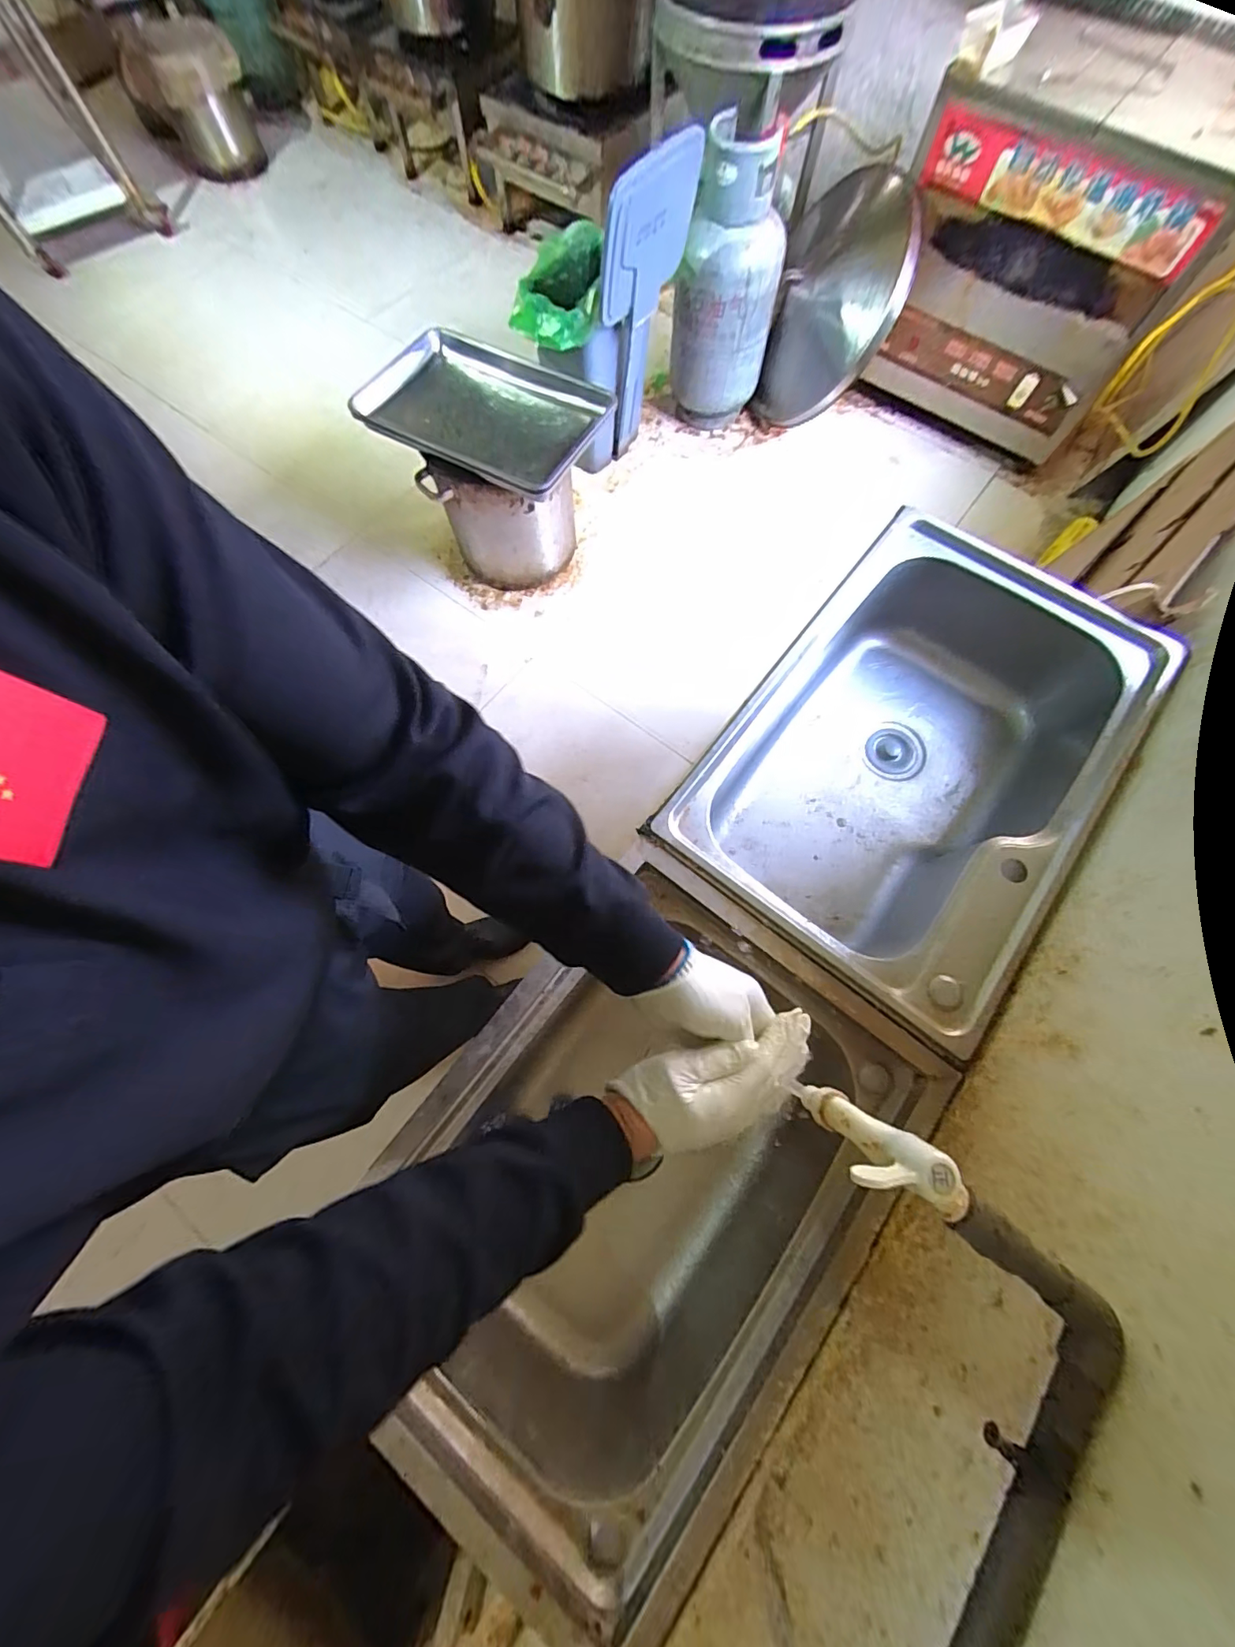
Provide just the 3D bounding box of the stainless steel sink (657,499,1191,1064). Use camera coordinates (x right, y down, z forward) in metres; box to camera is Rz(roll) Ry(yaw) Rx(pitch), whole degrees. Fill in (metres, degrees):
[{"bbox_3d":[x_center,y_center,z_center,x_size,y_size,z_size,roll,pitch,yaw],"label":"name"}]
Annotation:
[{"bbox_3d":[0.420,-0.087,0.779,0.431,0.198,0.676,36,76,11],"label":"stainless steel sink"}]

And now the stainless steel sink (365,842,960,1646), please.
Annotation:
[{"bbox_3d":[0.016,0.407,0.636,0.434,0.219,0.602,37,76,11],"label":"stainless steel sink"}]

